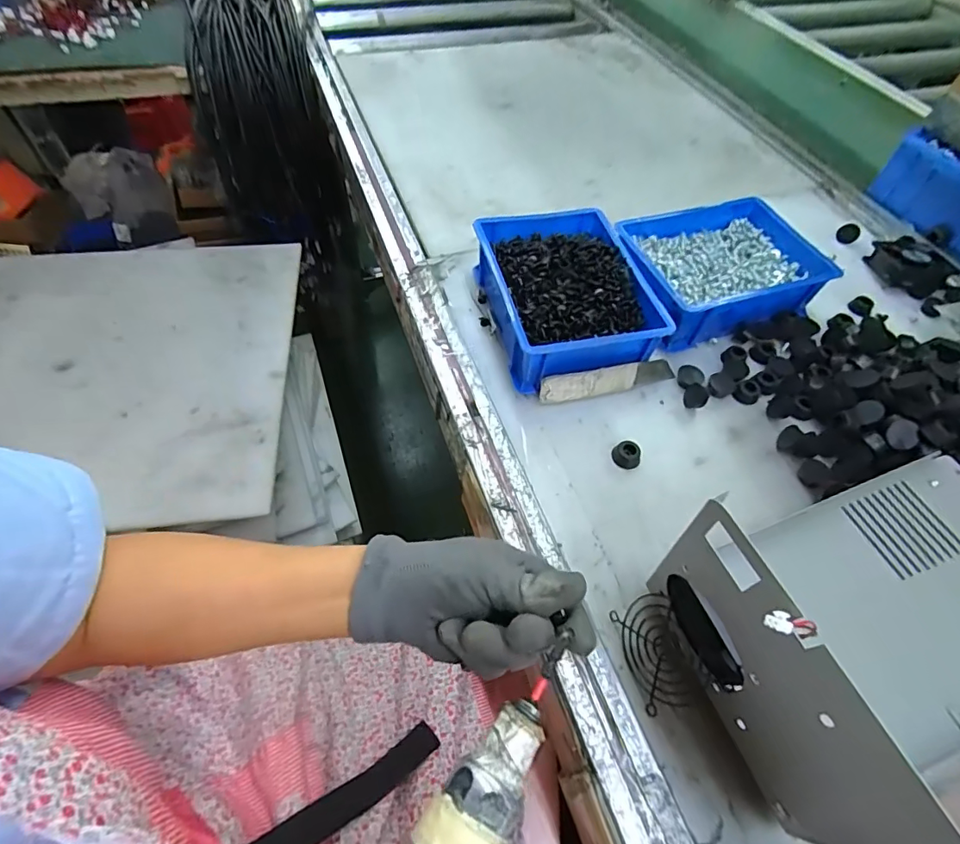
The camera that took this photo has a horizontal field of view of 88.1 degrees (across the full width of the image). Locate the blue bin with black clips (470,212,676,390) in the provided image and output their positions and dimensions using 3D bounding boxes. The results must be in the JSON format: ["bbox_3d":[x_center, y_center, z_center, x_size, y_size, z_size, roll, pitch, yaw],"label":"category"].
[{"bbox_3d":[0.084,-0.132,0.502,0.145,0.066,0.191,-9,57,-10],"label":"blue bin with black clips"}]

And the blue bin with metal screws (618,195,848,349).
[{"bbox_3d":[0.256,-0.167,0.538,0.201,0.057,0.145,-13,57,-12],"label":"blue bin with metal screws"}]

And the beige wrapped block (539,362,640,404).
[{"bbox_3d":[0.103,-0.036,0.467,0.096,0.025,0.016,-11,56,-9],"label":"beige wrapped block"}]

